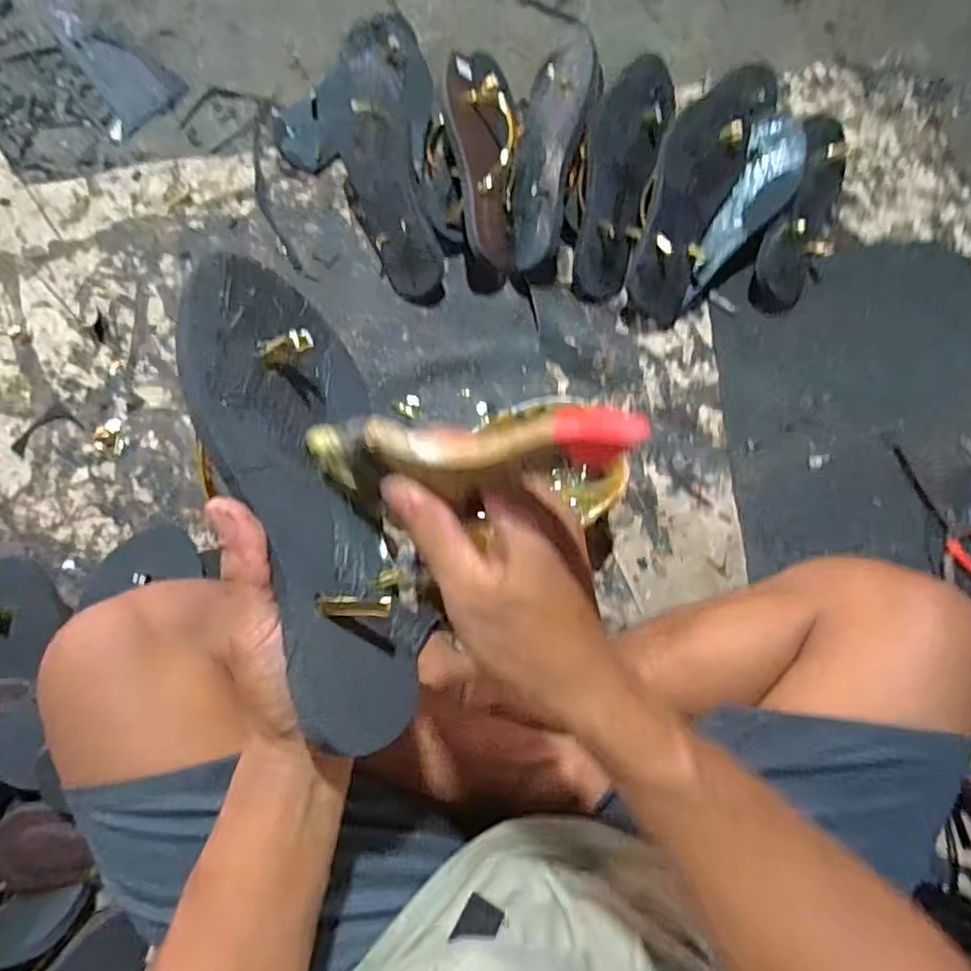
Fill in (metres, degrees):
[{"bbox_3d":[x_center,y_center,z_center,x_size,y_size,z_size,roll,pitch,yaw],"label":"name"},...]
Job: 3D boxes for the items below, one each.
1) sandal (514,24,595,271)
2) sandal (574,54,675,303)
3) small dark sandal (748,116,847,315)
[{"bbox_3d":[0.069,-0.365,0.660,0.067,0.060,0.255,10,94,2],"label":"sandal"},{"bbox_3d":[0.144,-0.332,0.655,0.078,0.040,0.257,13,102,3],"label":"sandal"},{"bbox_3d":[0.364,-0.312,0.686,0.076,0.054,0.261,23,77,5],"label":"small dark sandal"}]

